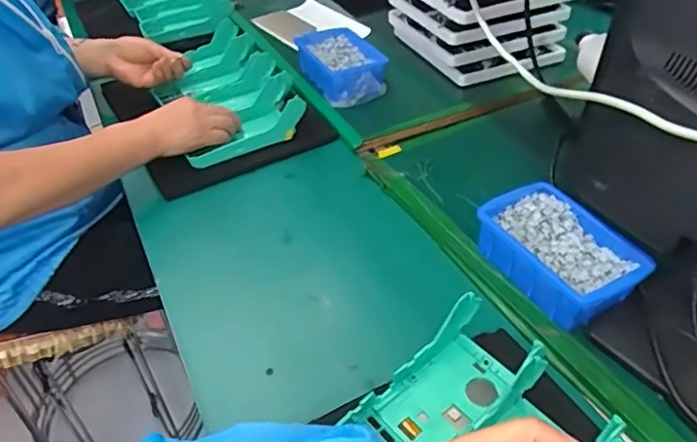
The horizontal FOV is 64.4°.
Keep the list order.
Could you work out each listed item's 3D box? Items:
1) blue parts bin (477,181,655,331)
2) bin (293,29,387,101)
[{"bbox_3d":[0.206,0.031,0.550,0.101,0.052,0.149,-21,46,-21],"label":"blue parts bin"},{"bbox_3d":[-0.009,-0.241,0.864,0.116,0.048,0.162,-11,43,-12],"label":"bin"}]

